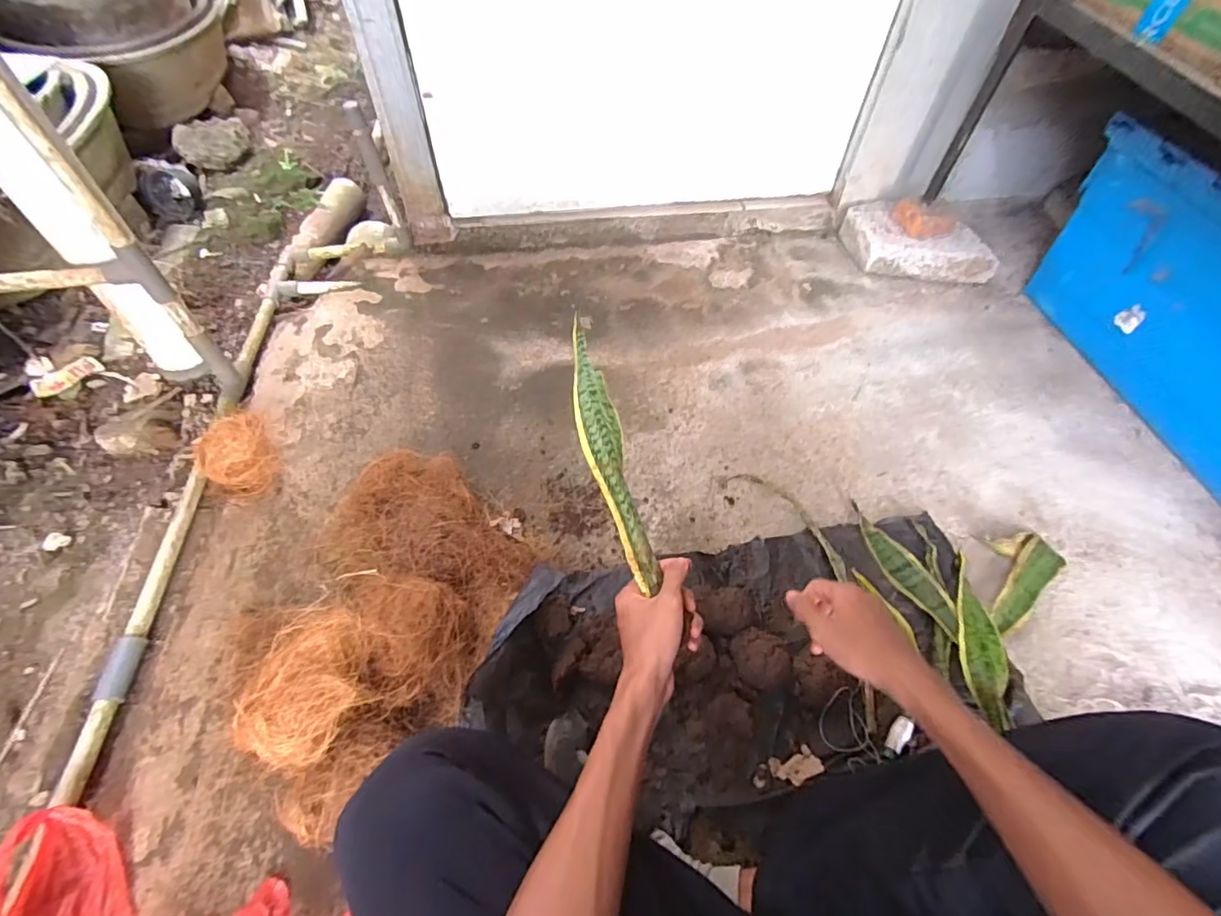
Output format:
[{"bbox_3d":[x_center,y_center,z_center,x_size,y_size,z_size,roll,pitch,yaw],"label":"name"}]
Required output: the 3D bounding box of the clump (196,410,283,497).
[{"bbox_3d":[-0.519,-0.001,0.787,0.083,0.100,0.101,32,60,21],"label":"clump"}]

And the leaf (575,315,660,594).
[{"bbox_3d":[-0.005,-0.013,0.562,0.043,0.022,0.293,-12,66,-9],"label":"leaf"}]

